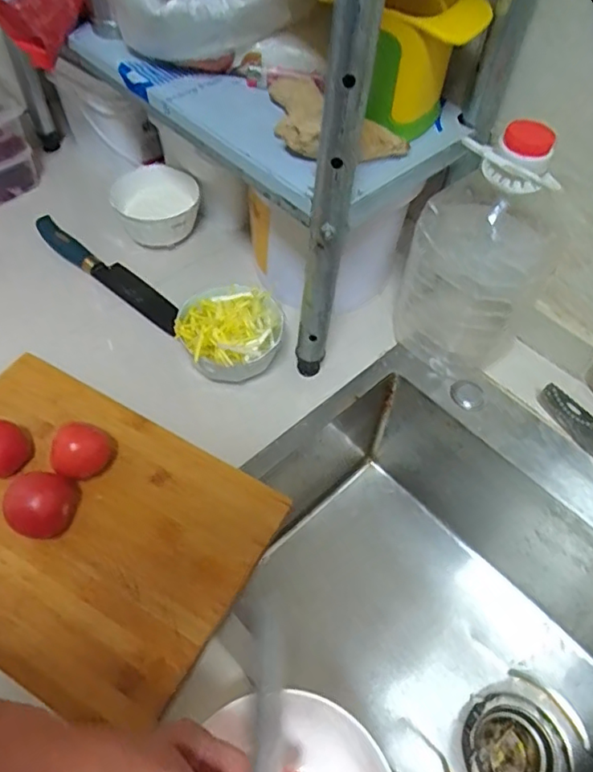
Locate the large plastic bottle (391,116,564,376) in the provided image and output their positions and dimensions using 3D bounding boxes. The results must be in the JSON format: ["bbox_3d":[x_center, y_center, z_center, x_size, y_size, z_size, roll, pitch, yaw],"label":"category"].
[{"bbox_3d":[0.187,-0.132,0.582,0.134,0.257,0.113,26,57,14],"label":"large plastic bottle"}]

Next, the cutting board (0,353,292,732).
[{"bbox_3d":[-0.206,0.124,0.518,0.337,0.030,0.237,25,57,13],"label":"cutting board"}]

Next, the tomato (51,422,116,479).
[{"bbox_3d":[-0.194,0.059,0.527,0.045,0.051,0.046,-5,56,-8],"label":"tomato"}]

